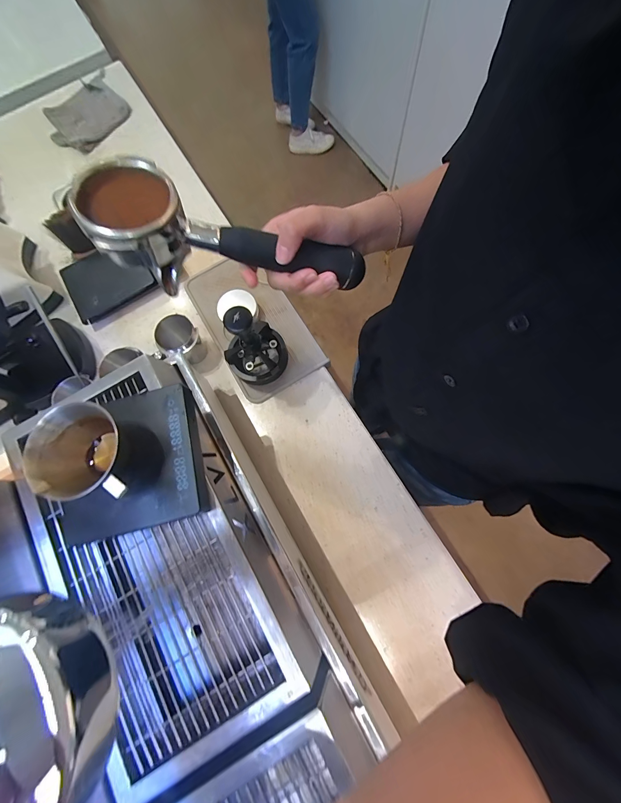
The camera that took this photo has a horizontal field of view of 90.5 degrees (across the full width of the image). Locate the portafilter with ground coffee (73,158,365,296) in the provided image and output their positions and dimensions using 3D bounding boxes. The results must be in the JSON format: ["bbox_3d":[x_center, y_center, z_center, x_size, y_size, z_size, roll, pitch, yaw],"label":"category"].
[{"bbox_3d":[-0.066,-0.128,0.261,0.205,0.071,0.072,1,73,-21],"label":"portafilter with ground coffee"}]

